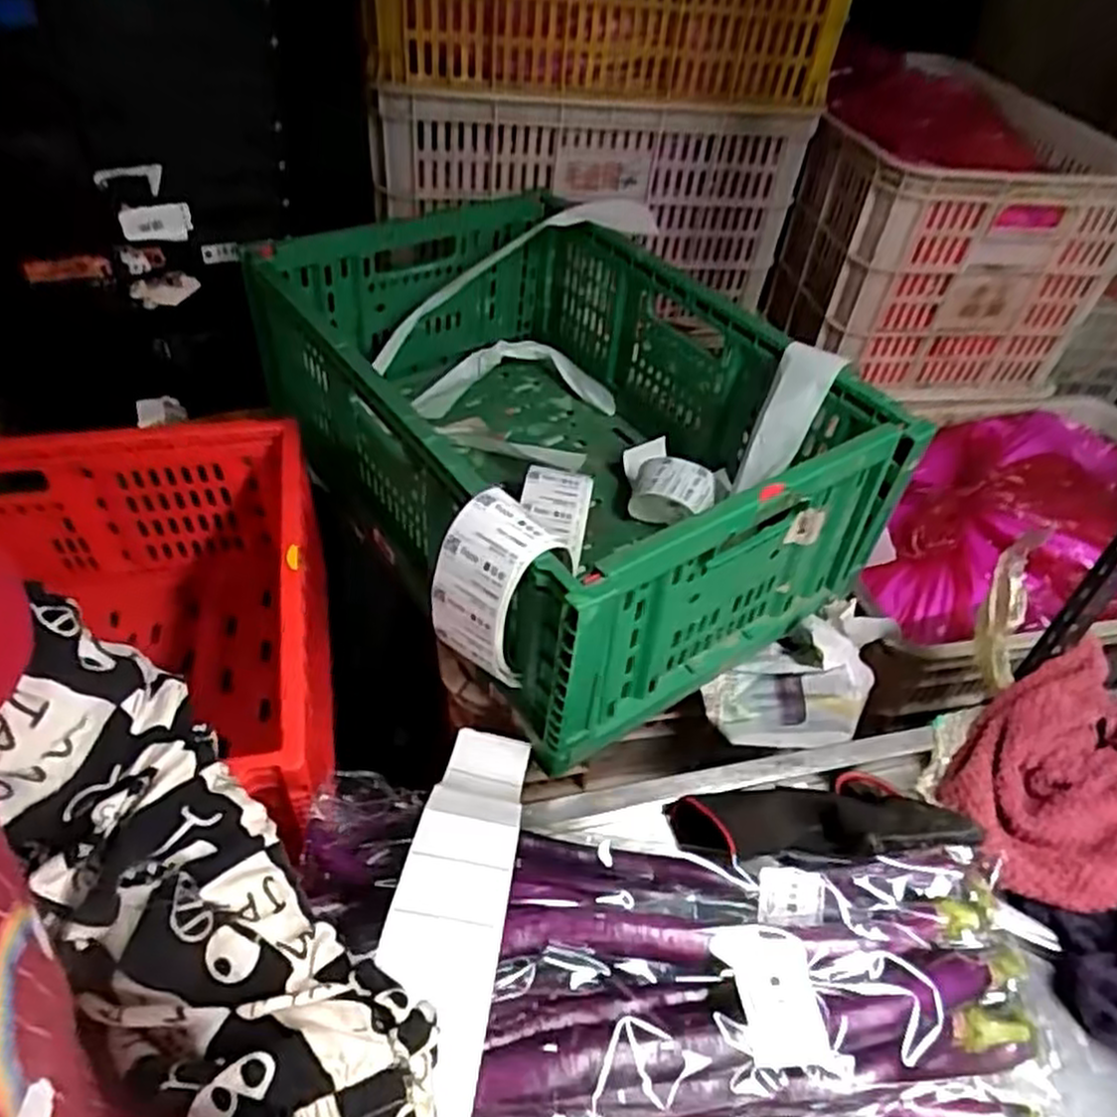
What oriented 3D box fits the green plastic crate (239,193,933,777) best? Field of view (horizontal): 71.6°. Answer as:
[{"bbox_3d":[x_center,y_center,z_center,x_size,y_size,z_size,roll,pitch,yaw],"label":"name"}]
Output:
[{"bbox_3d":[-0.027,-0.155,0.815,0.426,0.219,0.641,-23,52,-26],"label":"green plastic crate"}]

